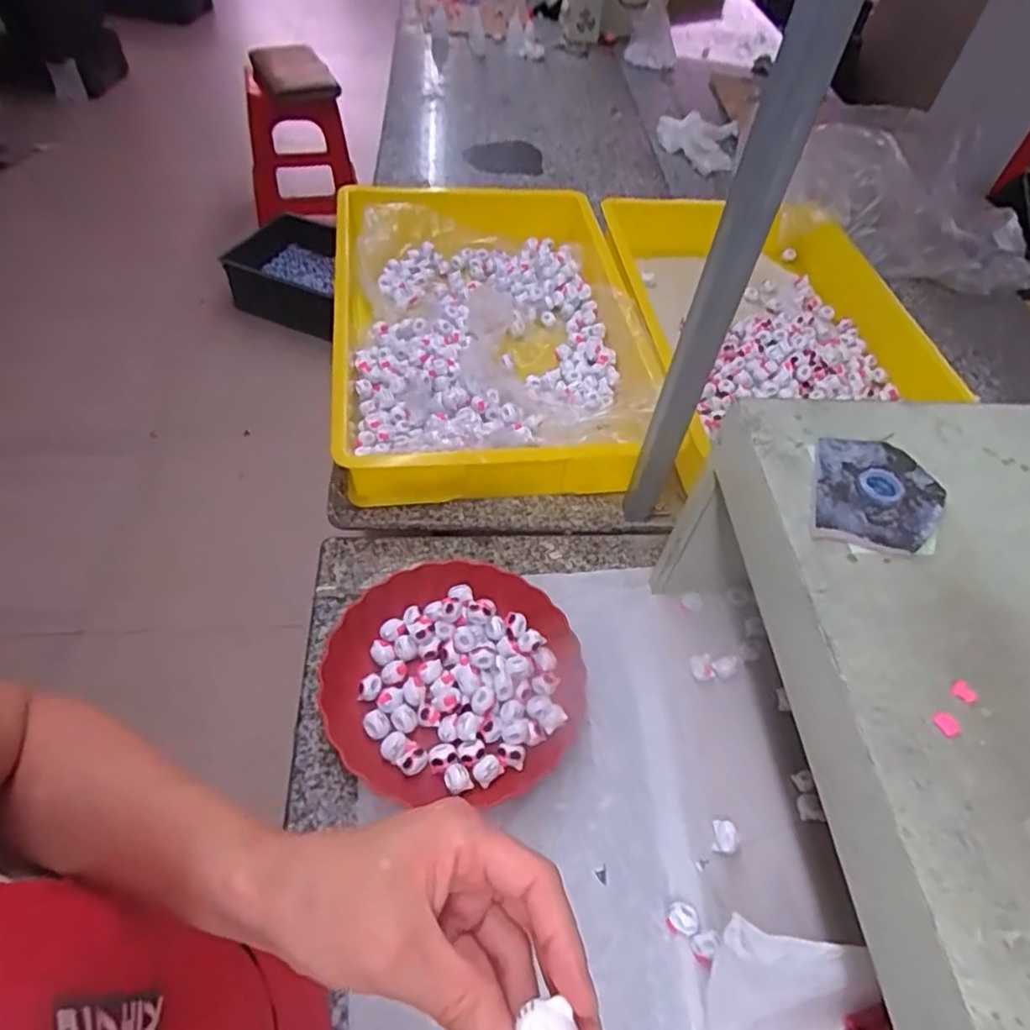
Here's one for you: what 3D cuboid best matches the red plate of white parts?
[{"bbox_3d":[-0.059,0.156,0.634,0.239,0.037,0.226,3,53,-4],"label":"red plate of white parts"}]

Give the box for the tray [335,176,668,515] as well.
[{"bbox_3d":[-0.046,-0.284,0.928,0.398,0.095,0.607,-4,54,-9],"label":"tray"}]

